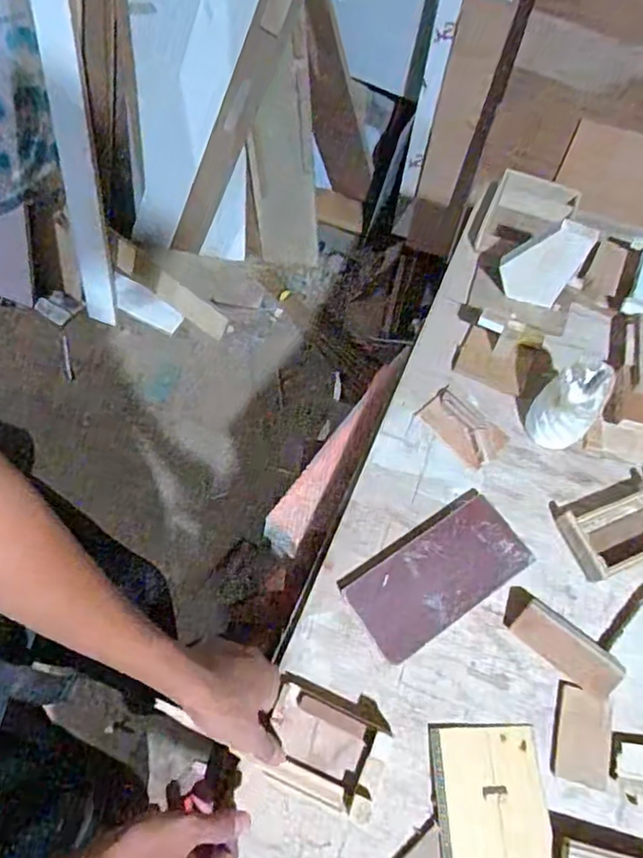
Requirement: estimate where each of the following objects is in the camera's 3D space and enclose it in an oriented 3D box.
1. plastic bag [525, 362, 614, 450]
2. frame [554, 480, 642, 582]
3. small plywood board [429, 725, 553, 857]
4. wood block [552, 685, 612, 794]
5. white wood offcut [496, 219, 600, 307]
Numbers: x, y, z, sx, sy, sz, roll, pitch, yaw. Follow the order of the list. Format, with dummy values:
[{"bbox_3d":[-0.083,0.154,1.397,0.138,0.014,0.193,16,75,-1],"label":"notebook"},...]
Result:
[{"bbox_3d":[0.275,-0.025,0.639,0.065,0.110,0.052,27,66,11],"label":"plastic bag"},{"bbox_3d":[0.327,0.110,0.620,0.124,0.039,0.075,-21,67,-11],"label":"frame"},{"bbox_3d":[0.156,0.342,0.524,0.099,0.012,0.122,0,64,-1],"label":"small plywood board"},{"bbox_3d":[0.253,0.296,0.551,0.049,0.005,0.082,12,69,11],"label":"wood block"},{"bbox_3d":[0.269,-0.203,0.699,0.085,0.127,0.010,18,65,7],"label":"white wood offcut"}]

